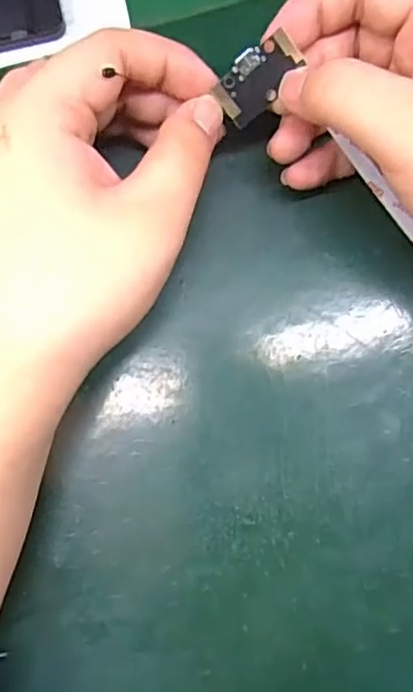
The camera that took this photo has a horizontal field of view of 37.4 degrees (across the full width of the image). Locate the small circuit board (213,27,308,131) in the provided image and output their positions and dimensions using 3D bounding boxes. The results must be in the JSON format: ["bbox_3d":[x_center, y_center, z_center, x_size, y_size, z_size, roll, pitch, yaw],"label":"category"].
[{"bbox_3d":[0.021,-0.108,0.247,0.034,0.004,0.022,-38,118,16],"label":"small circuit board"}]

